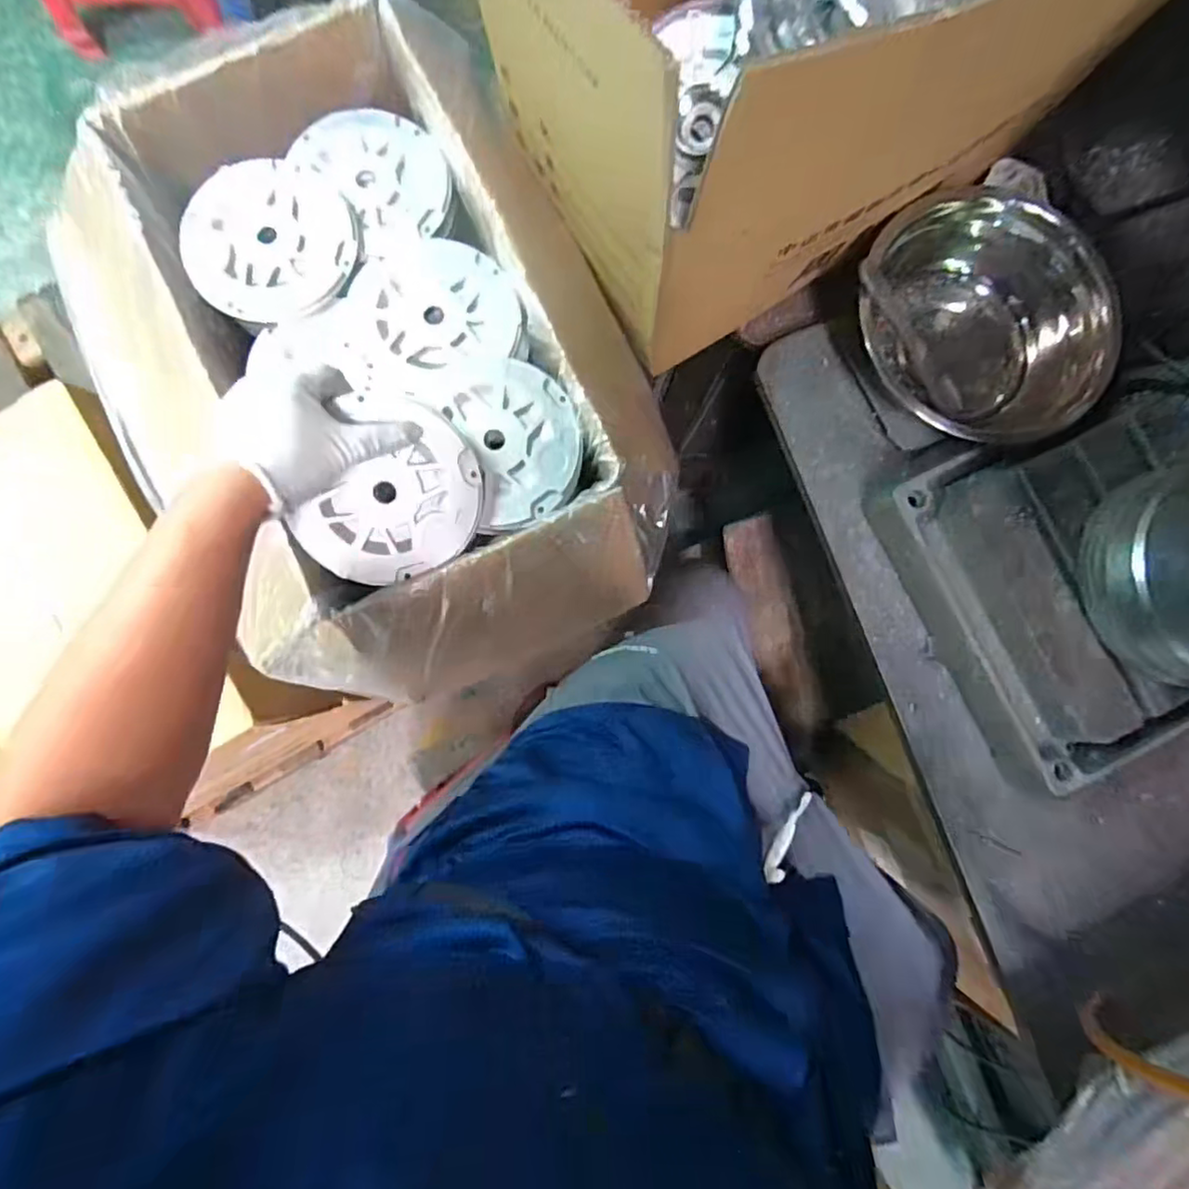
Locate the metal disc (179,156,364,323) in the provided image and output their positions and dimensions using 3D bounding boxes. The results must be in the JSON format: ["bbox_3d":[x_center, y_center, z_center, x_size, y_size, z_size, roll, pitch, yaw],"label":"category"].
[{"bbox_3d":[-0.264,-0.292,0.513,0.133,0.008,0.135,0,85,-2],"label":"metal disc"}]

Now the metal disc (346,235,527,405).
[{"bbox_3d":[-0.131,-0.232,0.515,0.130,0.018,0.129,0,85,-2],"label":"metal disc"}]

